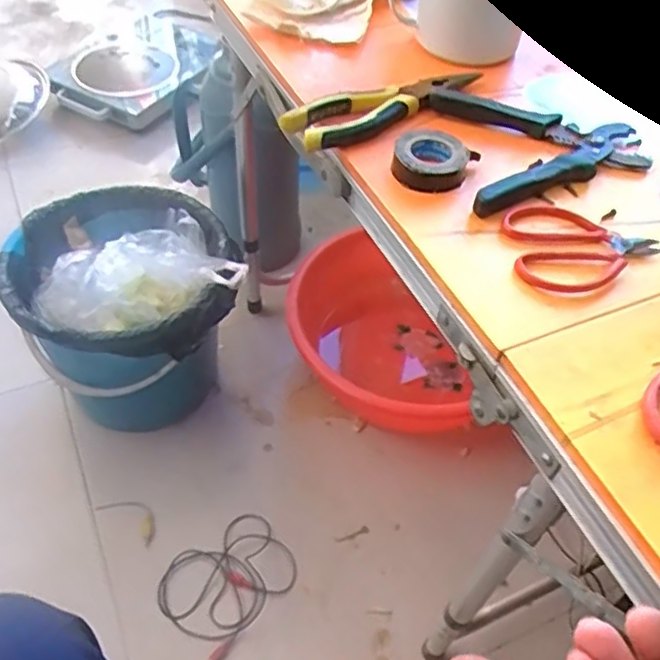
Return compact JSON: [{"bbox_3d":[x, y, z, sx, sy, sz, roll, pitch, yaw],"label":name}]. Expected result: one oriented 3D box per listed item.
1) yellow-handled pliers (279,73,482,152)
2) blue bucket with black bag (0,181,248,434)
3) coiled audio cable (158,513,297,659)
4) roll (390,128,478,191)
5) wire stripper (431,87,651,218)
[{"bbox_3d":[0.047,-0.176,0.535,0.172,0.029,0.041,-23,54,-21],"label":"yellow-handled pliers"},{"bbox_3d":[-0.260,-0.007,0.926,0.273,0.273,0.251,-18,53,-17],"label":"blue bucket with black bag"},{"bbox_3d":[-0.126,0.306,0.829,0.125,0.014,0.159,36,57,25],"label":"coiled audio cable"},{"bbox_3d":[0.076,-0.124,0.494,0.060,0.024,0.047,-35,59,-28],"label":"roll"},{"bbox_3d":[0.158,-0.152,0.516,0.160,0.023,0.128,-14,52,-14],"label":"wire stripper"}]

